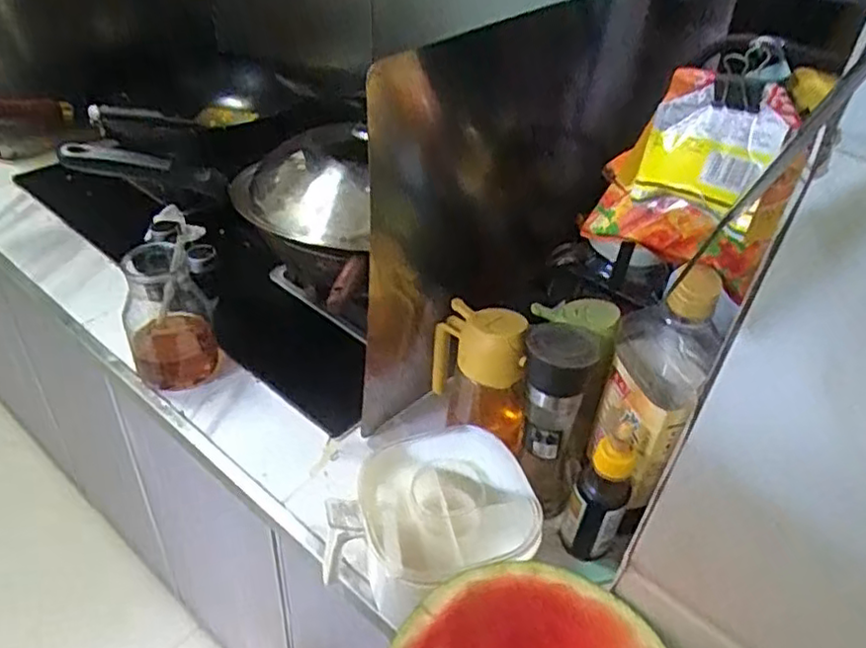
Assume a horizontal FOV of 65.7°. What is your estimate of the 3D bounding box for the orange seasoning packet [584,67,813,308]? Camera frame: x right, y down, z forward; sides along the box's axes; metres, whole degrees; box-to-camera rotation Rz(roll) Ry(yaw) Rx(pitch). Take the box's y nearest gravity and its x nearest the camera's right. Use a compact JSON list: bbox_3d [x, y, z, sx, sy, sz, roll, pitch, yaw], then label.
[{"bbox_3d":[0.184,-0.102,0.470,0.122,0.129,0.025,29,26,28],"label":"orange seasoning packet"}]

